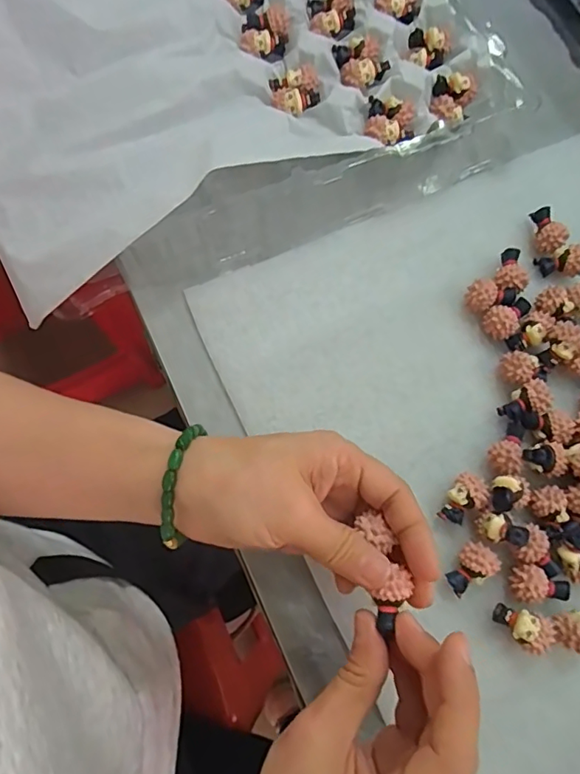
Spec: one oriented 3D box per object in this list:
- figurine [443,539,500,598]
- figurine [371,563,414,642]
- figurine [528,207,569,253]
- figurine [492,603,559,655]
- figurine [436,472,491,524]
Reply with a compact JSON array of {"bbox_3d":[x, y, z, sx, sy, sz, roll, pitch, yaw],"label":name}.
[{"bbox_3d":[0.098,0.098,0.288,0.019,0.019,0.030,43,76,10],"label":"figurine"},{"bbox_3d":[0.044,0.094,0.229,0.015,0.011,0.031,20,81,4],"label":"figurine"},{"bbox_3d":[0.174,-0.104,0.354,0.017,0.017,0.031,-6,73,-4],"label":"figurine"},{"bbox_3d":[0.124,0.129,0.280,0.030,0.017,0.018,20,73,4],"label":"figurine"},{"bbox_3d":[0.097,0.064,0.298,0.028,0.020,0.021,-33,77,-12],"label":"figurine"}]

